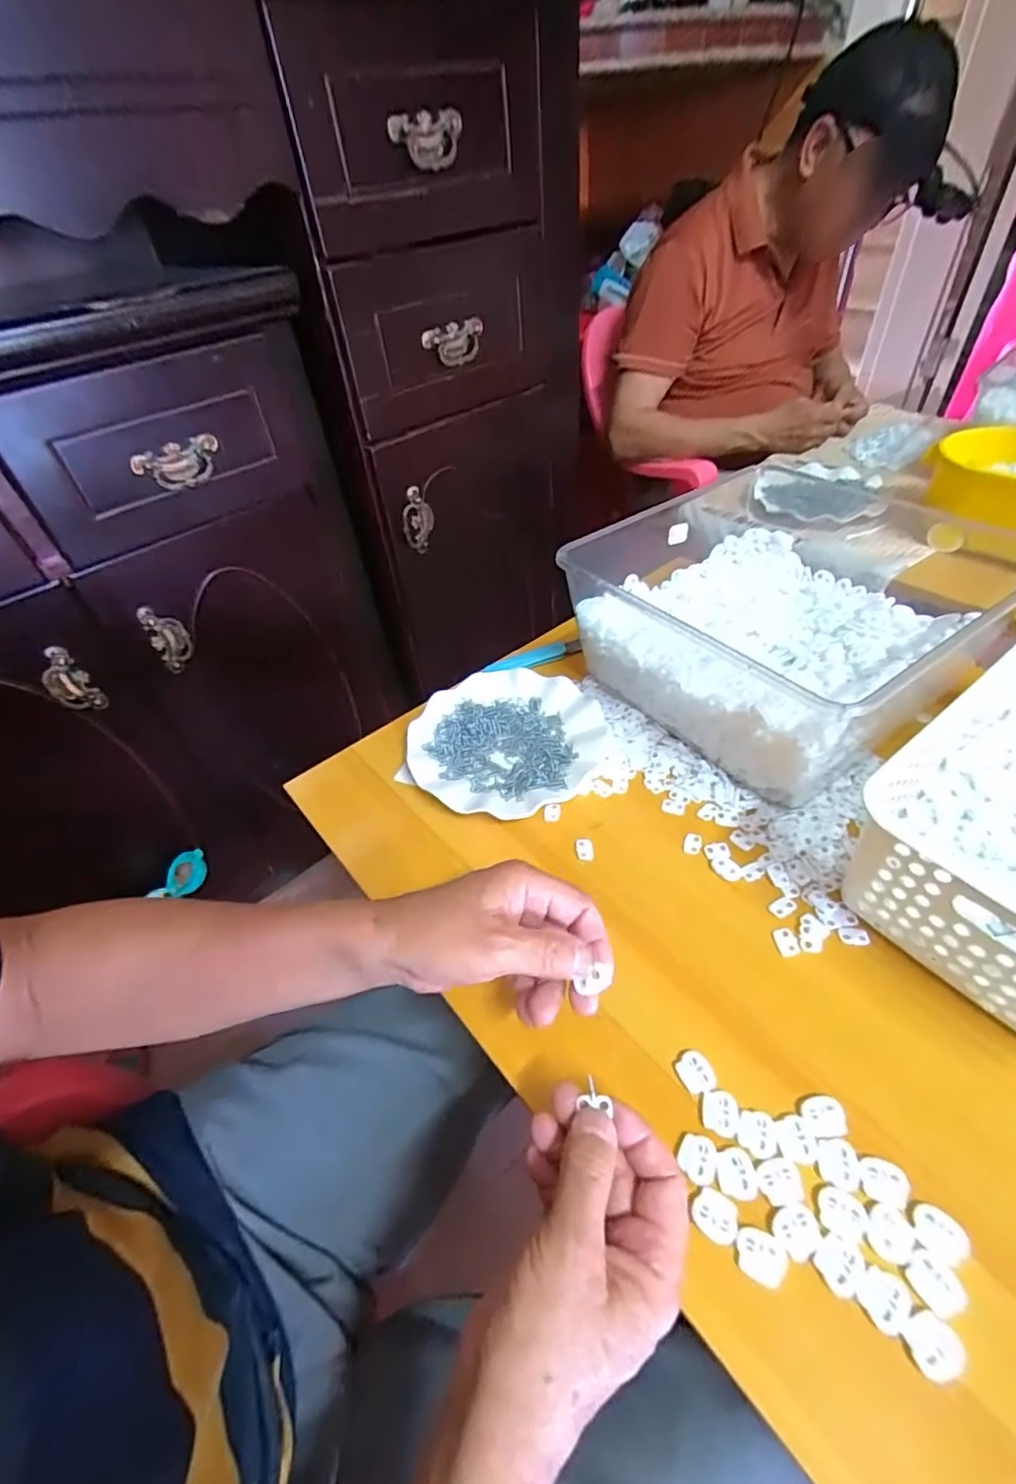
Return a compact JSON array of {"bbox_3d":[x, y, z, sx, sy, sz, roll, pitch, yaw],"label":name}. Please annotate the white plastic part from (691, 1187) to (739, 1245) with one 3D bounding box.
[{"bbox_3d":[0.108,0.244,0.296,0.022,0.004,0.020,24,53,28],"label":"white plastic part"}]

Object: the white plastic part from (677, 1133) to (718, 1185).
[{"bbox_3d":[0.104,0.228,0.315,0.021,0.004,0.023,11,48,17],"label":"white plastic part"}]

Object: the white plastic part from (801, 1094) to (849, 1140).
[{"bbox_3d":[0.178,0.211,0.322,0.022,0.004,0.020,-7,45,0],"label":"white plastic part"}]

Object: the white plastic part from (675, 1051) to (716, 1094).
[{"bbox_3d":[0.113,0.199,0.345,0.018,0.004,0.022,-22,47,-15],"label":"white plastic part"}]

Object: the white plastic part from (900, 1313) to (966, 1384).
[{"bbox_3d":[0.192,0.272,0.258,0.022,0.005,0.020,-3,45,3],"label":"white plastic part"}]

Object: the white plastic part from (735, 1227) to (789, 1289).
[{"bbox_3d":[0.126,0.255,0.284,0.023,0.004,0.020,16,49,22],"label":"white plastic part"}]

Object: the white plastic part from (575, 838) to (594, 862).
[{"bbox_3d":[0.062,0.087,0.467,0.014,0.007,0.020,-3,45,4],"label":"white plastic part"}]

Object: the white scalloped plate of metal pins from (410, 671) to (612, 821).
[{"bbox_3d":[-0.003,-0.002,0.545,0.181,0.017,0.180,-3,45,3],"label":"white scalloped plate of metal pins"}]

